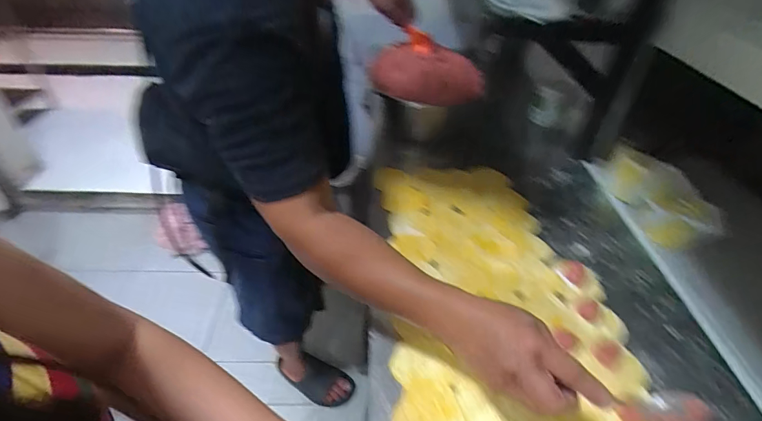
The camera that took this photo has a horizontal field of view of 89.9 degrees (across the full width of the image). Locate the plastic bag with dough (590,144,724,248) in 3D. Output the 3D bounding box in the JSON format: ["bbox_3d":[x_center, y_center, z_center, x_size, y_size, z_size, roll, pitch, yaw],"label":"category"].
[{"bbox_3d":[0.515,-0.040,0.722,0.089,0.083,0.244,-4,41,-7],"label":"plastic bag with dough"}]

